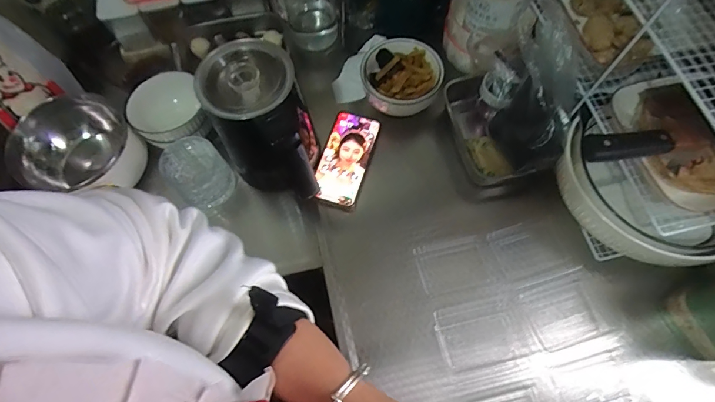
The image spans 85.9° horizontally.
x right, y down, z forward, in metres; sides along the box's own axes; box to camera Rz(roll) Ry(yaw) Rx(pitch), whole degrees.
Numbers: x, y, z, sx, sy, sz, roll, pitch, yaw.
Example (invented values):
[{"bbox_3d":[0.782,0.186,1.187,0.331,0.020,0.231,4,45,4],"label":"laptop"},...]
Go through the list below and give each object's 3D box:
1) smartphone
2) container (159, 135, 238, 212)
[{"bbox_3d":[-0.018,-0.070,0.611,0.071,0.012,0.160,16,69,8],"label":"smartphone"},{"bbox_3d":[-0.236,-0.040,0.570,0.079,0.075,0.084,-1,67,1],"label":"container"}]

